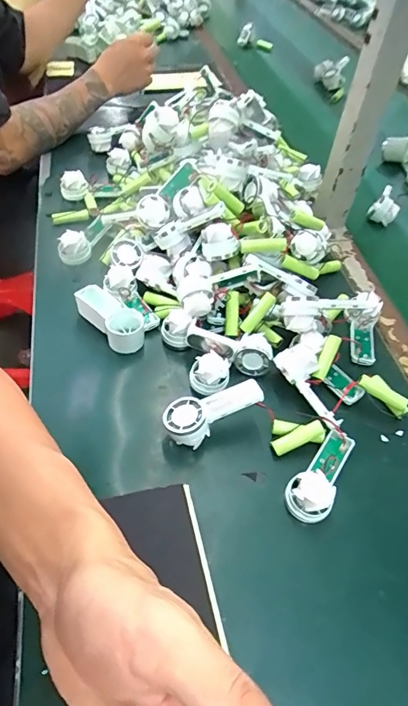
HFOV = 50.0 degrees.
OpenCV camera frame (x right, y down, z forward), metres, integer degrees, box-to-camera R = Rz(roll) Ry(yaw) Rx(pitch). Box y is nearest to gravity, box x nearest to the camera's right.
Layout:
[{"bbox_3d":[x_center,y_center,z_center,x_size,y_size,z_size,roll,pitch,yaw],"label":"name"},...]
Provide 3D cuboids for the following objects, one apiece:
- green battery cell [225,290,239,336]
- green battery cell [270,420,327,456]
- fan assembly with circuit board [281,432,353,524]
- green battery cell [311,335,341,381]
[{"bbox_3d":[0.031,-0.044,0.488,0.014,0.048,0.014,2,11,-4],"label":"green battery cell"},{"bbox_3d":[0.089,0.080,0.417,0.052,0.014,0.014,-25,59,-3],"label":"green battery cell"},{"bbox_3d":[0.106,0.106,0.390,0.037,0.033,0.091,31,55,18],"label":"fan assembly with circuit board"},{"bbox_3d":[0.129,0.005,0.458,0.015,0.014,0.053,25,71,12],"label":"green battery cell"}]

